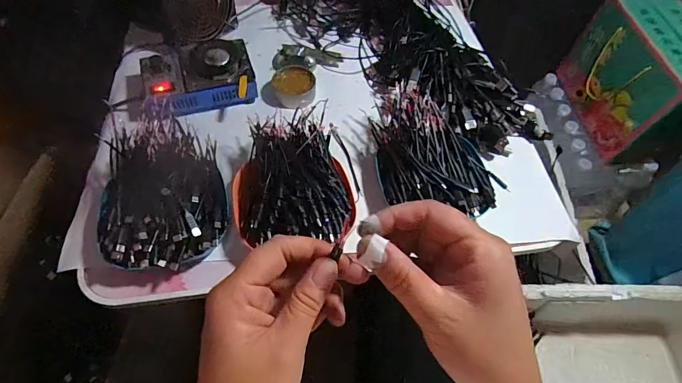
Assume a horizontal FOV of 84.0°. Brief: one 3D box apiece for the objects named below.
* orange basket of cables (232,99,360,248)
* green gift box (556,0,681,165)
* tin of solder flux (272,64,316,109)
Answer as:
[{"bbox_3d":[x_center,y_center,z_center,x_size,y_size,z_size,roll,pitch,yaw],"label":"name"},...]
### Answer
[{"bbox_3d":[-0.052,-0.024,0.459,0.143,0.072,0.198,1,60,-4],"label":"orange basket of cables"},{"bbox_3d":[0.692,-0.256,0.879,0.136,0.241,0.348,-2,60,-5],"label":"green gift box"},{"bbox_3d":[-0.070,-0.157,0.567,0.061,0.028,0.058,2,60,-3],"label":"tin of solder flux"}]

